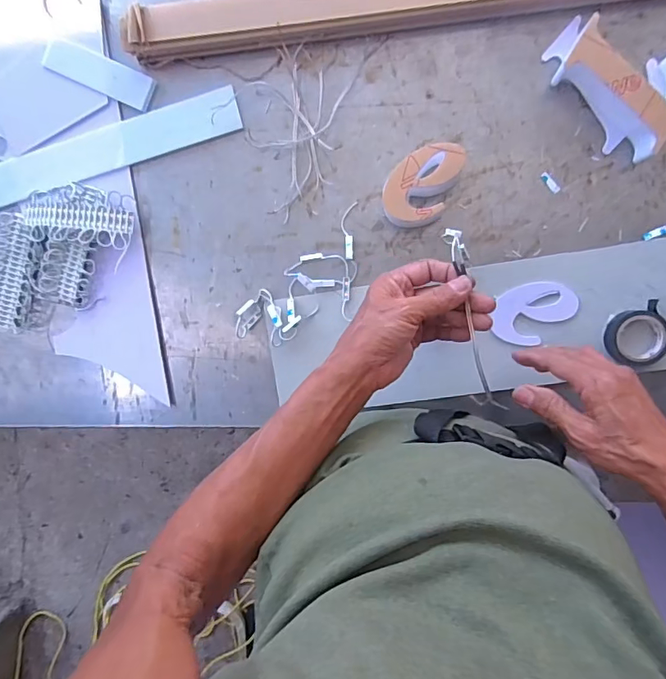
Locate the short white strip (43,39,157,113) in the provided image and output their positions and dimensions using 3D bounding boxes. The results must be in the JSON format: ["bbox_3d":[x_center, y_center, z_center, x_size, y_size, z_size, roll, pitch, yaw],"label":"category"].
[{"bbox_3d":[-0.272,-0.309,0.555,0.133,0.005,0.038,25,97,5],"label":"short white strip"}]

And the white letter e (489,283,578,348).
[{"bbox_3d":[0.218,-0.032,0.521,0.087,0.009,0.062,-33,90,9],"label":"white letter e"}]

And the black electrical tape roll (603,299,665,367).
[{"bbox_3d":[0.319,-0.003,0.504,0.063,0.023,0.059,1,95,7],"label":"black electrical tape roll"}]

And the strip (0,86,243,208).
[{"bbox_3d":[-0.320,-0.206,0.570,0.435,0.010,0.055,-15,91,6],"label":"strip"}]

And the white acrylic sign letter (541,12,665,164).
[{"bbox_3d":[0.283,-0.260,0.476,0.144,0.047,0.094,38,98,3],"label":"white acrylic sign letter"}]

